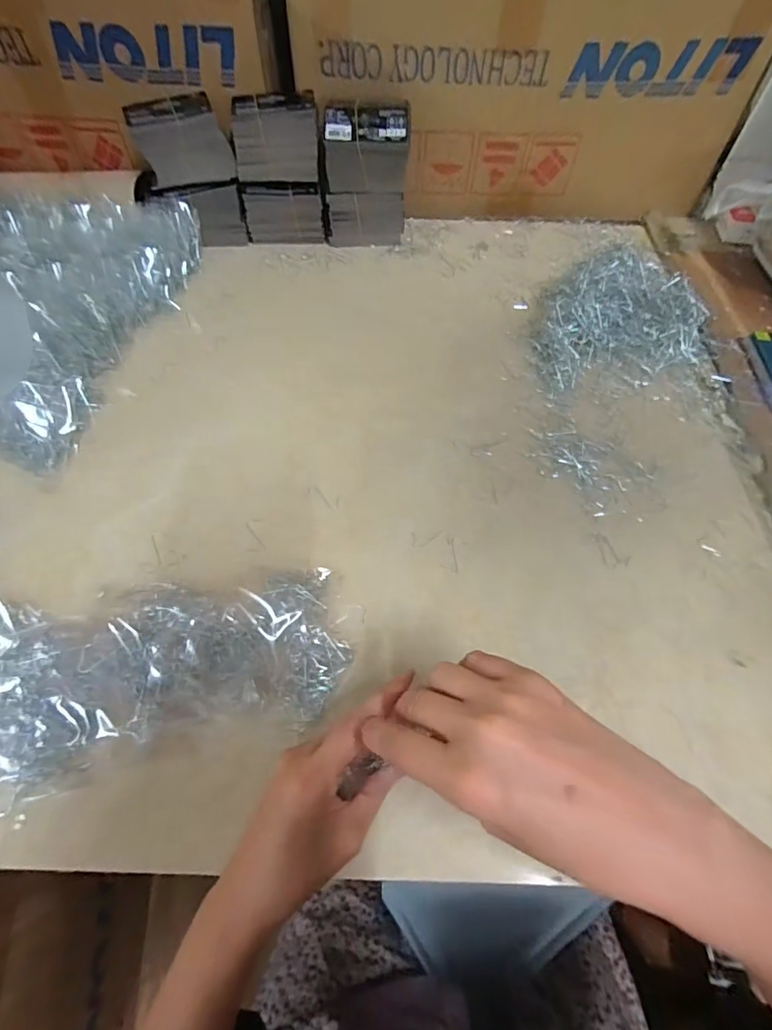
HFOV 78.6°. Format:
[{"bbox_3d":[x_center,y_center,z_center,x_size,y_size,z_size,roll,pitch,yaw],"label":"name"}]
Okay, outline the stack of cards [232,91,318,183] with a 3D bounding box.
[{"bbox_3d":[-0.134,-0.464,0.581,0.098,0.076,0.047,-2,59,-3],"label":"stack of cards"}]

